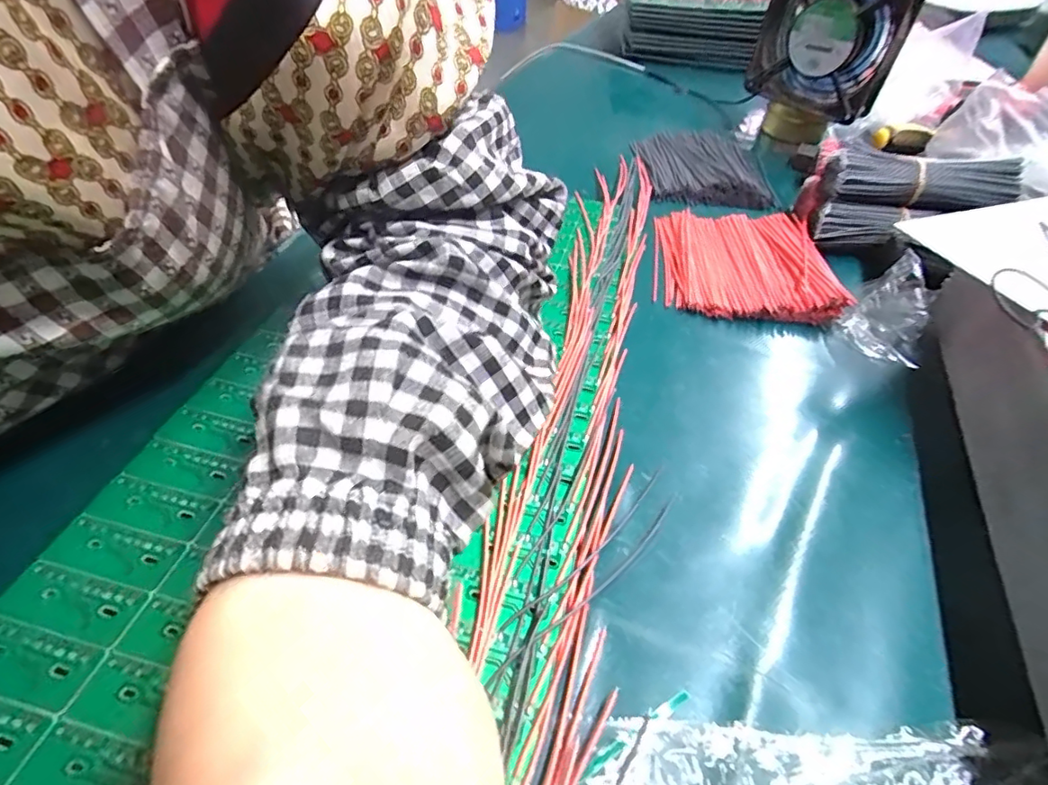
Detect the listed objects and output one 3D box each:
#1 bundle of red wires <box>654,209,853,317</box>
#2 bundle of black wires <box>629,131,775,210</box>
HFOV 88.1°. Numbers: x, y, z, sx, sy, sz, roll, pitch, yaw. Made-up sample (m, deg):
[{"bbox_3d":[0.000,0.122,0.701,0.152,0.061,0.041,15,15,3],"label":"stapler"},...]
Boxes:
[{"bbox_3d":[0.152,-0.094,0.378,0.115,0.015,0.122,7,48,8],"label":"bundle of red wires"},{"bbox_3d":[0.163,-0.206,0.487,0.112,0.013,0.138,-1,47,1],"label":"bundle of black wires"}]

